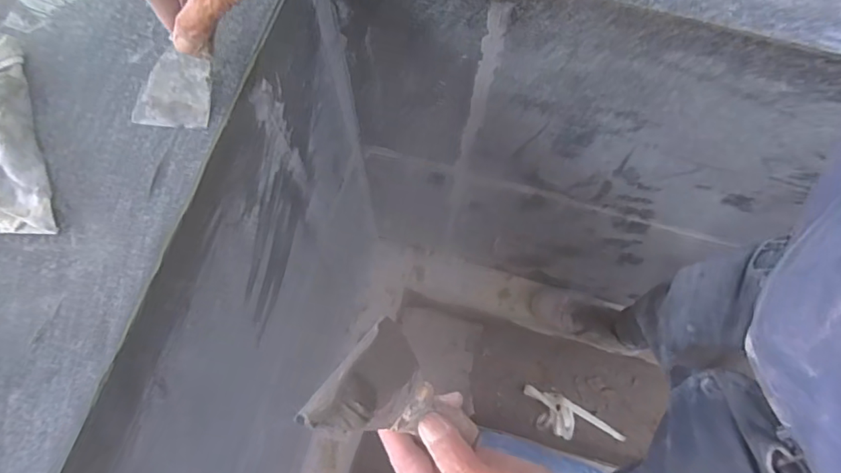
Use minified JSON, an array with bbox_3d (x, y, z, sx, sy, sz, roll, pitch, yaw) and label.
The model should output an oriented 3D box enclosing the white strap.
[{"bbox_3d":[0.426,0.516,1.473,0.287,0.033,0.104,20,74,6],"label":"white strap"}]

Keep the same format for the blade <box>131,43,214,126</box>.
[{"bbox_3d":[-0.201,-0.118,0.425,0.062,0.006,0.059,10,106,0],"label":"blade"}]

